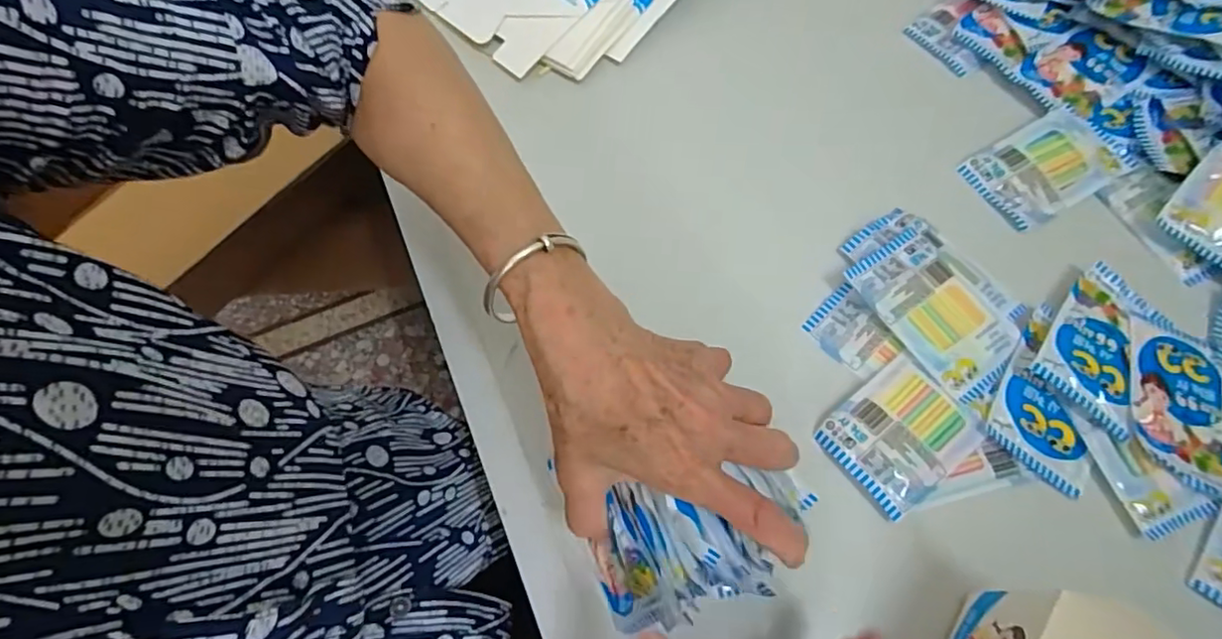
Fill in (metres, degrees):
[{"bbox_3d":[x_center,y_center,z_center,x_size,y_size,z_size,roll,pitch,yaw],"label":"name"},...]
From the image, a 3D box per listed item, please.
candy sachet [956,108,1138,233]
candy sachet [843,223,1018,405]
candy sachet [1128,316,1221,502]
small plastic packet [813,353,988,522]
[{"bbox_3d":[0.312,-0.111,0.425,0.104,0.012,0.066,-29,71,-9],"label":"candy sachet"},{"bbox_3d":[0.204,-0.008,0.369,0.068,0.007,0.104,-32,72,-10],"label":"candy sachet"},{"bbox_3d":[0.334,0.048,0.350,0.060,0.012,0.098,15,70,7],"label":"candy sachet"},{"bbox_3d":[0.168,0.066,0.345,0.078,0.007,0.065,-36,72,-12],"label":"small plastic packet"}]

